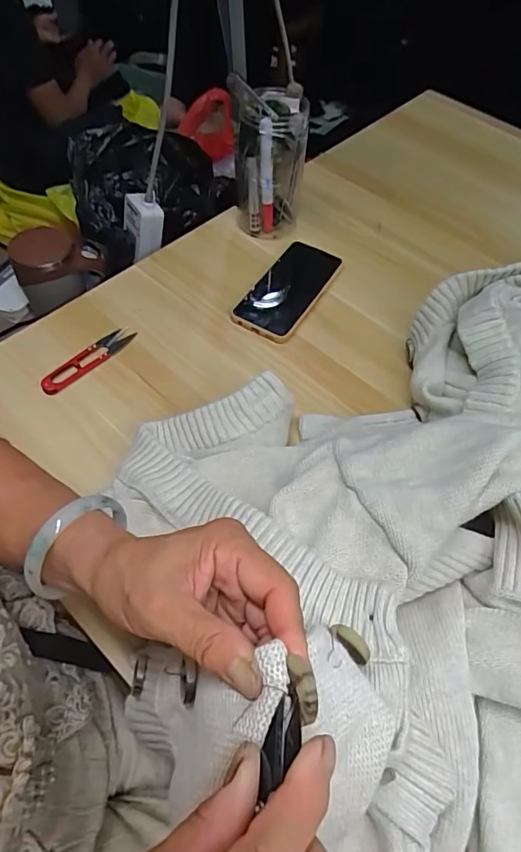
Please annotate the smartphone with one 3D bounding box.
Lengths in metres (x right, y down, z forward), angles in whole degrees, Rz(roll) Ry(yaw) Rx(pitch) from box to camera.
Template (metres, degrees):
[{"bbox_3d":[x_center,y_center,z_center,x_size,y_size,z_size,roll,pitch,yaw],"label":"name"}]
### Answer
[{"bbox_3d":[0.035,-0.172,0.616,0.087,0.015,0.172,24,59,12],"label":"smartphone"}]

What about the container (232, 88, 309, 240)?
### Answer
[{"bbox_3d":[0.009,-0.334,0.631,0.087,0.154,0.081,5,57,0],"label":"container"}]

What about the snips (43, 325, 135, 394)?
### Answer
[{"bbox_3d":[-0.189,-0.074,0.545,0.029,0.010,0.116,36,62,18],"label":"snips"}]

